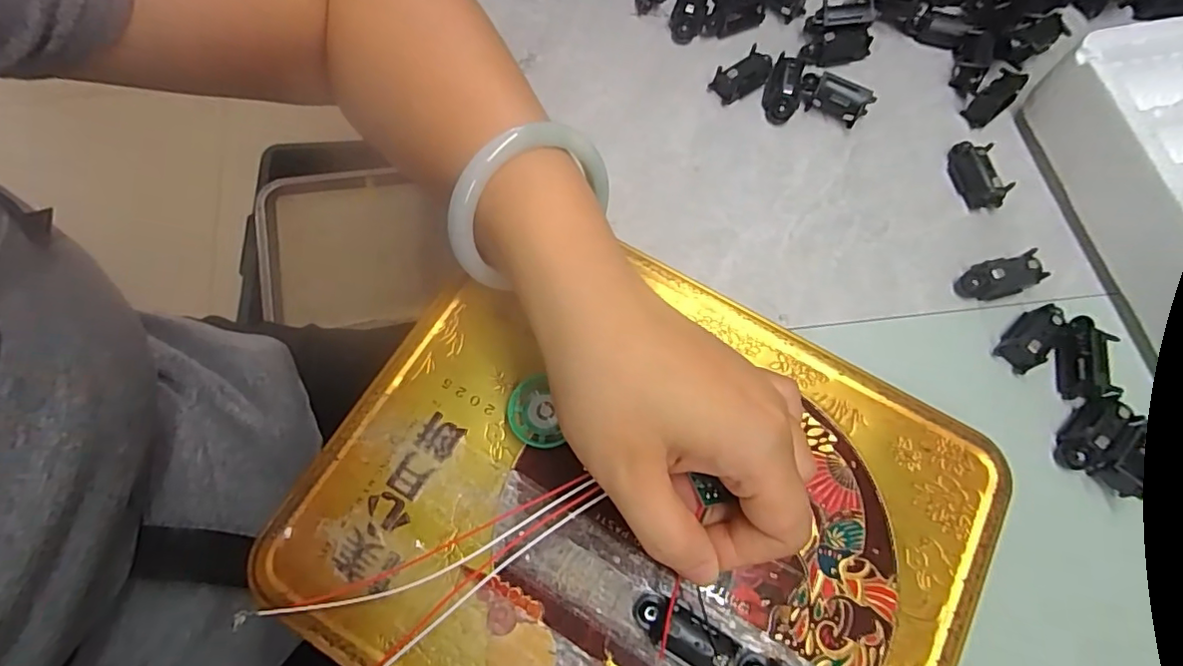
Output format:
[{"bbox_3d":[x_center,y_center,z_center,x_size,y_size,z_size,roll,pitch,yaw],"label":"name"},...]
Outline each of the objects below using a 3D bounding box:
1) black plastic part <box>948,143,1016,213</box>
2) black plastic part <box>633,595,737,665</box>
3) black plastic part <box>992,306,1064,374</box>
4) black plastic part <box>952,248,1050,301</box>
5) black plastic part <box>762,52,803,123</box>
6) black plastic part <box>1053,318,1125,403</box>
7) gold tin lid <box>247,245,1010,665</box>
[{"bbox_3d":[0.188,-0.079,0.277,0.015,0.012,0.037,-11,72,-5],"label":"black plastic part"},{"bbox_3d":[0.032,0.104,0.194,0.036,0.014,0.016,29,73,8],"label":"black plastic part"},{"bbox_3d":[0.195,0.002,0.249,0.029,0.013,0.017,-41,77,-14],"label":"black plastic part"},{"bbox_3d":[0.186,-0.025,0.257,0.035,0.014,0.016,-16,69,9],"label":"black plastic part"},{"bbox_3d":[0.100,-0.127,0.292,0.017,0.017,0.037,18,72,5],"label":"black plastic part"},{"bbox_3d":[0.213,0.011,0.244,0.019,0.014,0.032,14,71,3],"label":"black plastic part"},{"bbox_3d":[0.021,0.069,0.215,0.237,0.019,0.196,29,73,8],"label":"gold tin lid"}]

